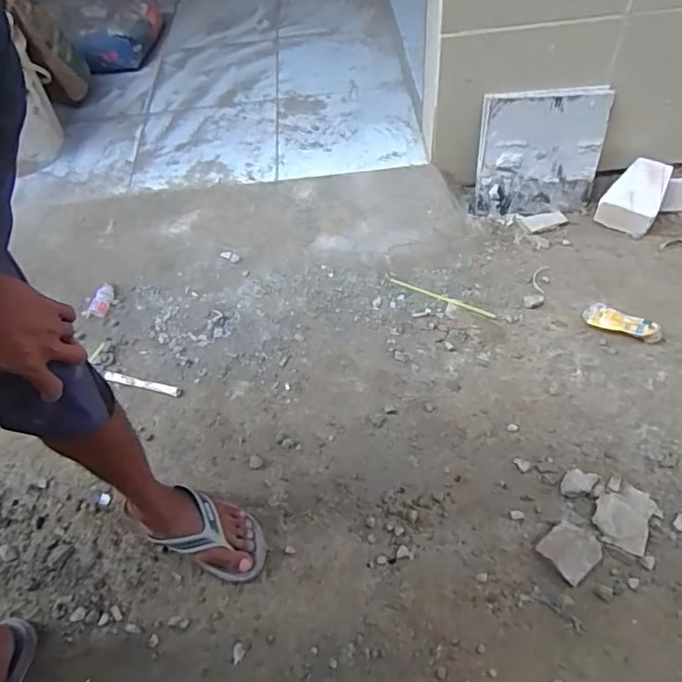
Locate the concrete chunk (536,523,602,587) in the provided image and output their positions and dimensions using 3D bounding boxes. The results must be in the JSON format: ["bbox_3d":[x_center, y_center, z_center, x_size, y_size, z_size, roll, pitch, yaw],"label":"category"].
[{"bbox_3d":[0.375,0.342,0.902,0.088,0.034,0.077,-34,57,-18],"label":"concrete chunk"}]

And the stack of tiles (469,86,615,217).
[{"bbox_3d":[0.484,-0.452,1.353,0.294,0.299,0.022,1,37,3],"label":"stack of tiles"}]

